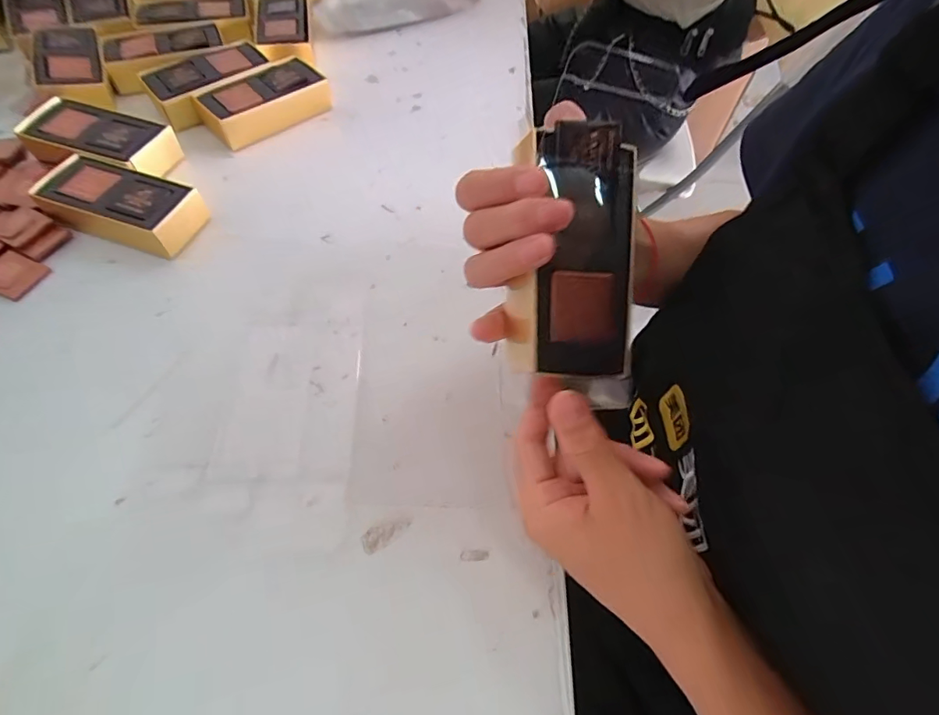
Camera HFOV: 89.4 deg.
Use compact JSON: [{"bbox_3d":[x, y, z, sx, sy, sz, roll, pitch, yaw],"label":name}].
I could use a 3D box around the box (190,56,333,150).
[{"bbox_3d":[-0.195,-0.246,0.455,0.114,0.034,0.061,-35,66,-21],"label":"box"}]

